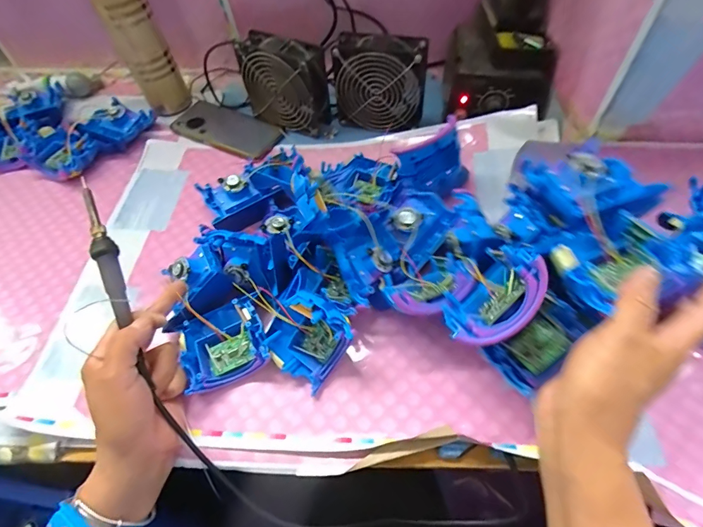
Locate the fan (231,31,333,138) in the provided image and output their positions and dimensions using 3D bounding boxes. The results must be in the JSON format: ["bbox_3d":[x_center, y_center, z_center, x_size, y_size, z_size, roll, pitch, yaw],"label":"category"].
[{"bbox_3d":[-0.095,-0.249,0.559,0.121,0.109,0.049,18,59,16],"label":"fan"}]

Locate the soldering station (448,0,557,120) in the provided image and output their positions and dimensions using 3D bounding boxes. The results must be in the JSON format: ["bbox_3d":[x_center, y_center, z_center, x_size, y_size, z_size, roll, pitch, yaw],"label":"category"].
[{"bbox_3d":[0.200,-0.285,0.525,0.130,0.111,0.157,7,57,9],"label":"soldering station"}]

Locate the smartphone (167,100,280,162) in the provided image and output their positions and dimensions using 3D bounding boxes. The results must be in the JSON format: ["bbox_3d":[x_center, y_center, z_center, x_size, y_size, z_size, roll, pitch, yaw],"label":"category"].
[{"bbox_3d":[-0.186,-0.205,0.598,0.173,0.011,0.078,22,61,18],"label":"smartphone"}]

